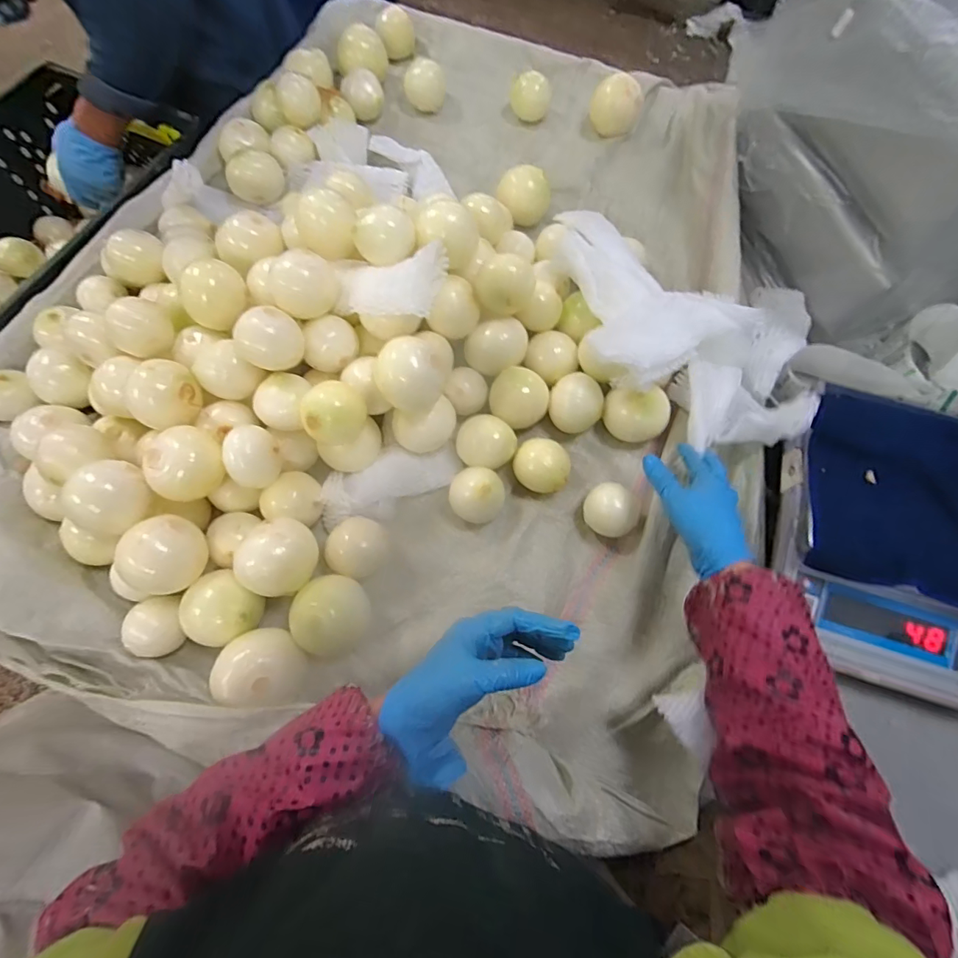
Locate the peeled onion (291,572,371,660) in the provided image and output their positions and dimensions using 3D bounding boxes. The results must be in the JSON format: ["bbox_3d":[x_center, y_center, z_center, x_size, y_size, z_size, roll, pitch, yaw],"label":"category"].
[{"bbox_3d":[-0.162,0.148,0.515,0.079,0.066,0.082,0,70,0],"label":"peeled onion"}]

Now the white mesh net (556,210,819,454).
[{"bbox_3d":[0.247,-0.204,0.601,0.357,0.110,0.322,19,71,7],"label":"white mesh net"}]

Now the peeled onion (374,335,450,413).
[{"bbox_3d":[-0.074,-0.118,0.537,0.071,0.060,0.067,0,70,0],"label":"peeled onion"}]

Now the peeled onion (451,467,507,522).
[{"bbox_3d":[-0.002,0.018,0.556,0.062,0.058,0.063,0,70,0],"label":"peeled onion"}]

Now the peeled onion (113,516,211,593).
[{"bbox_3d":[-0.329,0.080,0.497,0.062,0.061,0.081,8,70,3],"label":"peeled onion"}]

